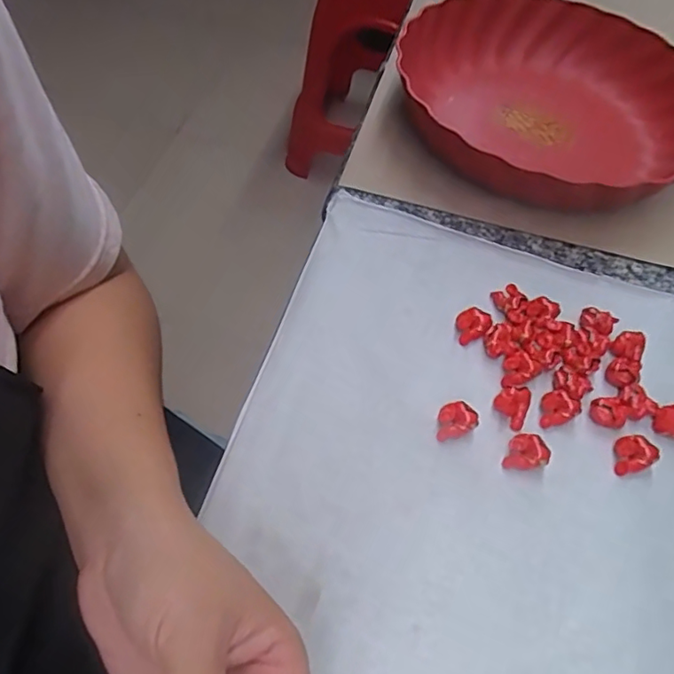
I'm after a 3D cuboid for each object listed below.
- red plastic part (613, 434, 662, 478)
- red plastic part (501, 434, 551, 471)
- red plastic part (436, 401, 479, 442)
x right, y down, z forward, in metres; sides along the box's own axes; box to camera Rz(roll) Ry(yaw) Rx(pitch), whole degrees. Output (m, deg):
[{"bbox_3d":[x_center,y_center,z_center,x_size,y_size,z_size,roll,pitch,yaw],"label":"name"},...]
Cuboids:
[{"bbox_3d":[0.158,0.063,0.298,0.020,0.014,0.018,-22,61,-19],"label":"red plastic part"},{"bbox_3d":[0.100,0.061,0.294,0.022,0.012,0.017,12,56,3],"label":"red plastic part"},{"bbox_3d":[0.064,0.045,0.300,0.021,0.012,0.016,-9,57,-11],"label":"red plastic part"}]

